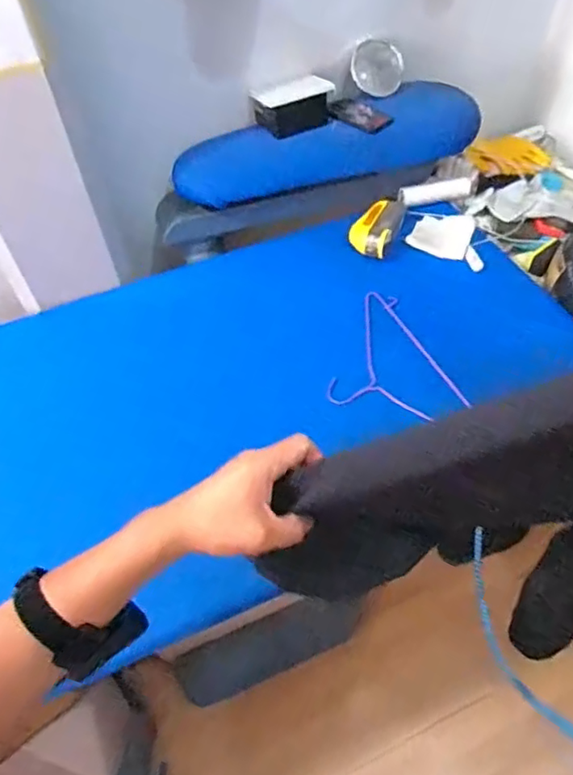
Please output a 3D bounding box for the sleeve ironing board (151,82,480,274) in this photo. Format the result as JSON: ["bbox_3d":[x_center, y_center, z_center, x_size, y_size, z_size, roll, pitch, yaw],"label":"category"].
[{"bbox_3d":[0.054,-0.482,1.275,0.741,0.214,0.122,-20,54,-11],"label":"sleeve ironing board"}]

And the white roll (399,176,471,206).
[{"bbox_3d":[0.346,-0.459,1.347,0.172,0.037,0.039,-14,53,-7],"label":"white roll"}]

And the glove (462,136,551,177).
[{"bbox_3d":[0.588,-0.611,1.523,0.210,0.066,0.084,10,54,12],"label":"glove"}]

